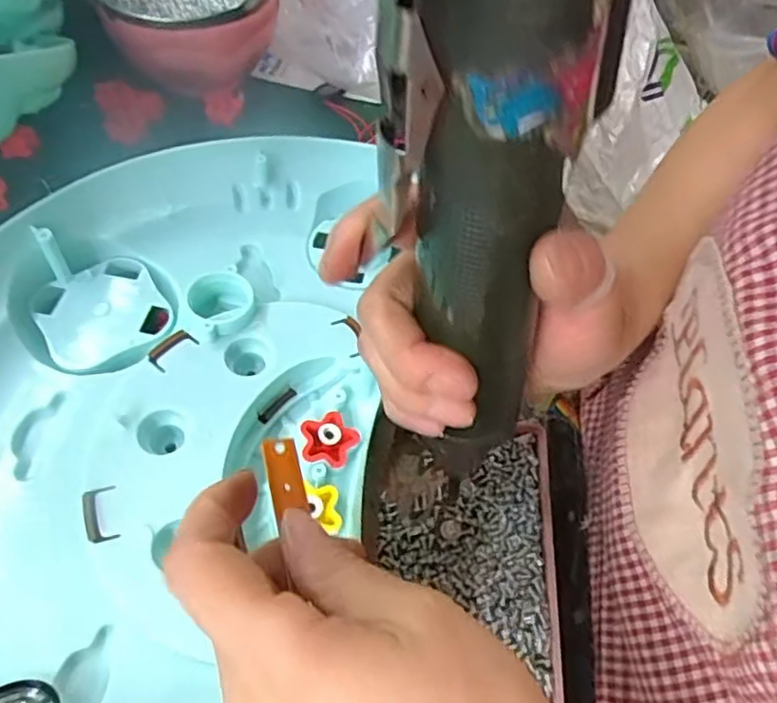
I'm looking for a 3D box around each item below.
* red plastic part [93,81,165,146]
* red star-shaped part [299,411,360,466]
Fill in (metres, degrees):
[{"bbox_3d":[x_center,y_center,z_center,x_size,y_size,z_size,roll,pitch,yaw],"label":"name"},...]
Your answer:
[{"bbox_3d":[-0.177,-0.166,0.441,0.043,0.010,0.044,-14,88,-35],"label":"red plastic part"},{"bbox_3d":[-0.027,0.038,0.288,0.026,0.008,0.024,9,55,1],"label":"red star-shaped part"}]

